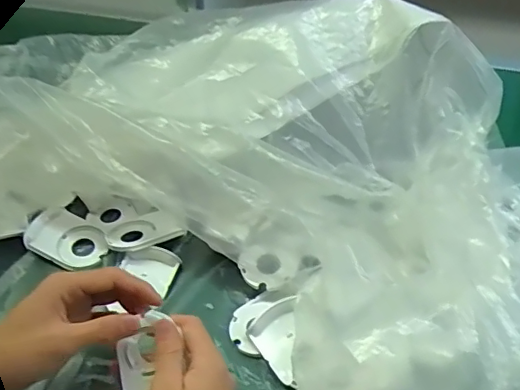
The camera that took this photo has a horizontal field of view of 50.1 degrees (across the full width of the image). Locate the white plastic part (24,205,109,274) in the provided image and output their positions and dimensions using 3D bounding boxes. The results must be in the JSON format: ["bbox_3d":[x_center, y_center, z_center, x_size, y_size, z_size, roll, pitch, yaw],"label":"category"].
[{"bbox_3d":[-0.195,0.046,0.564,0.078,0.008,0.053,30,64,2],"label":"white plastic part"}]

